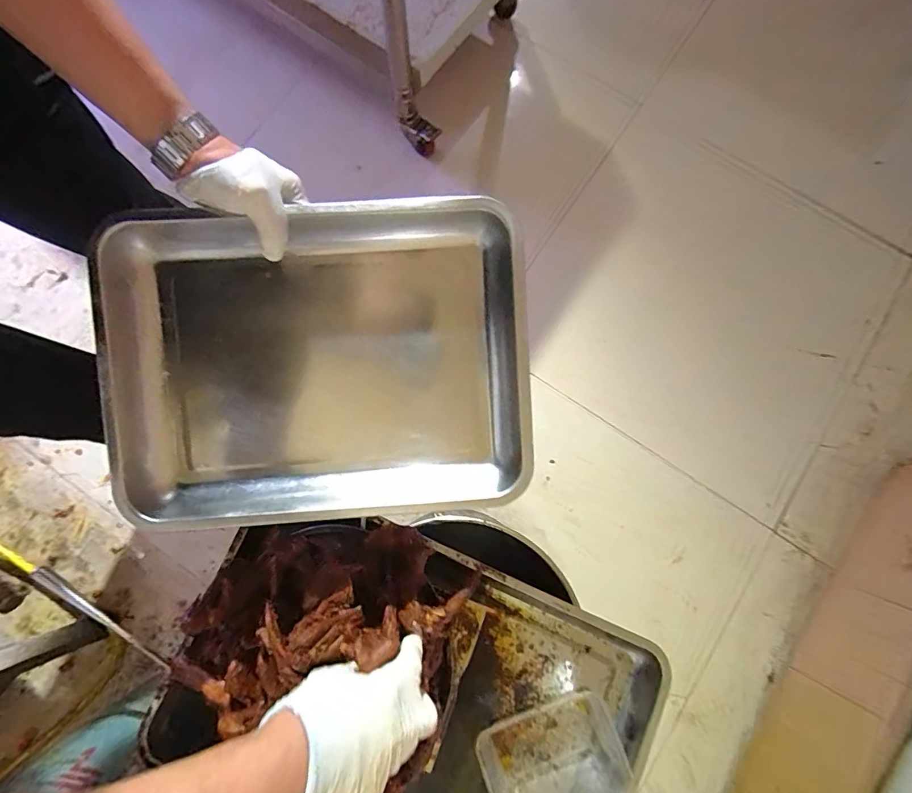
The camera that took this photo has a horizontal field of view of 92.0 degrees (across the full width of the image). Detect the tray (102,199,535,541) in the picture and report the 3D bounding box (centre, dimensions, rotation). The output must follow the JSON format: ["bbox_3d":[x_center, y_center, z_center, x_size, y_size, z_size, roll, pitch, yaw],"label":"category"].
[{"bbox_3d":[-0.130,-0.030,0.436,0.390,0.059,0.291,-3,95,-3],"label":"tray"}]

